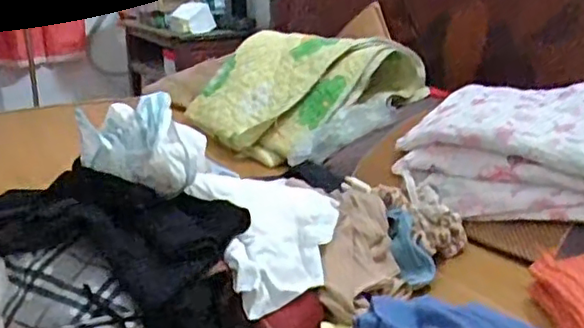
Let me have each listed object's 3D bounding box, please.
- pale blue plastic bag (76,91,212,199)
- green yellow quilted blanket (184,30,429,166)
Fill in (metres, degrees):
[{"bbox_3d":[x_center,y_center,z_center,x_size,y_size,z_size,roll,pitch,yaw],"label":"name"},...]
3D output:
[{"bbox_3d":[-0.187,-0.027,0.783,0.126,0.113,0.127,2,19,5],"label":"pale blue plastic bag"},{"bbox_3d":[0.004,-0.195,1.567,0.417,0.231,0.553,-14,23,-36],"label":"green yellow quilted blanket"}]

